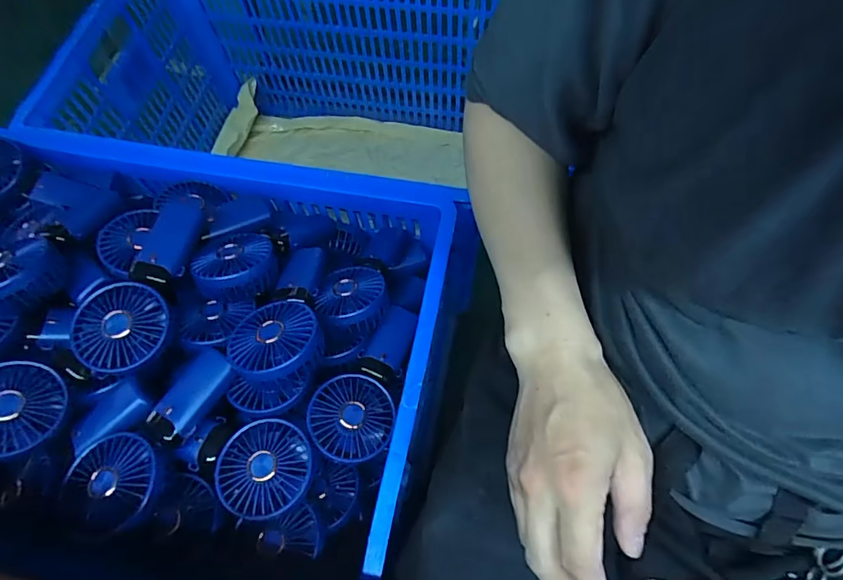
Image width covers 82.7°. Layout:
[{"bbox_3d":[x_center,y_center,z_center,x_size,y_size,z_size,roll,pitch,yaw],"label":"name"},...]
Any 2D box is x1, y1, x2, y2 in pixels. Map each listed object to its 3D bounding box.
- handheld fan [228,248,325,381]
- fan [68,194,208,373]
[{"bbox_3d":[-0.140,0.019,0.500,0.088,0.035,0.188,-1,37,2],"label":"handheld fan"},{"bbox_3d":[-0.279,-0.014,0.489,0.078,0.038,0.196,4,56,4],"label":"fan"}]

